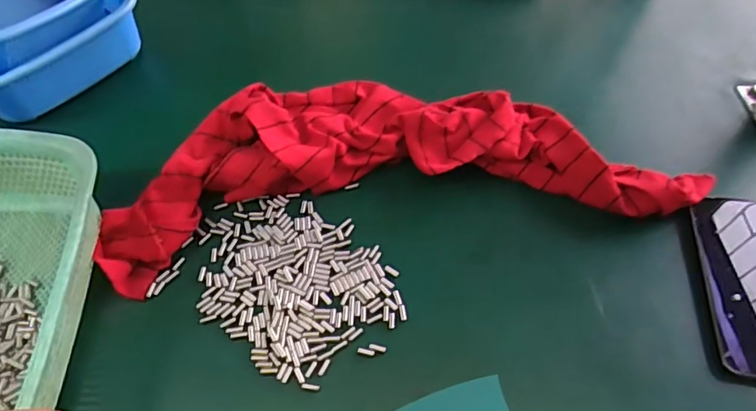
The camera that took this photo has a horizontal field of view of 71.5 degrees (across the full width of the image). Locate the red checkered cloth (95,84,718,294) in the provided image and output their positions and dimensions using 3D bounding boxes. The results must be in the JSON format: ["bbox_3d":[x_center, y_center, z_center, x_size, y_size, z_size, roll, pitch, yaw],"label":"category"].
[{"bbox_3d":[0.022,-0.042,0.489,0.533,0.059,0.182,-6,58,-5],"label":"red checkered cloth"}]

